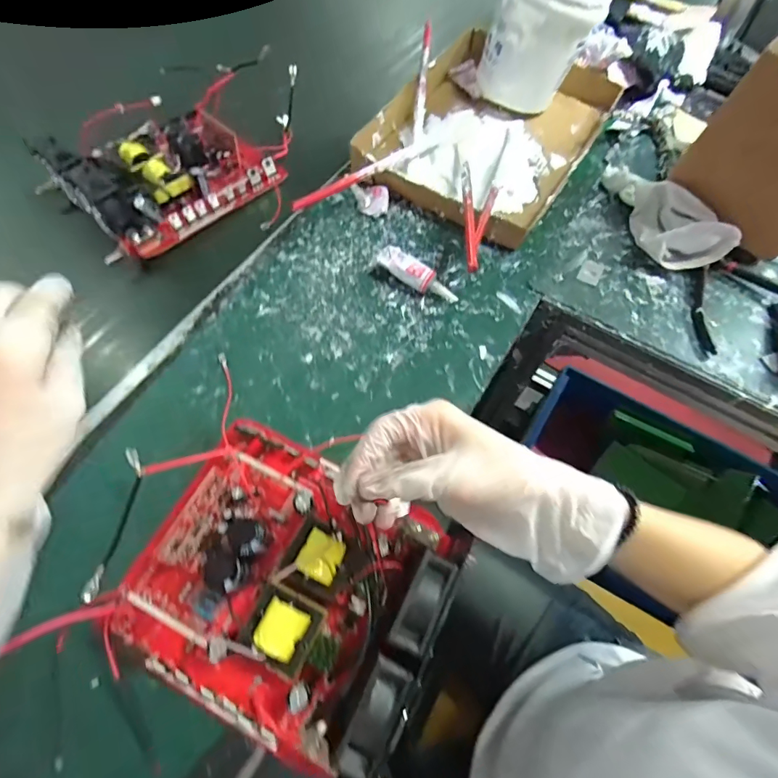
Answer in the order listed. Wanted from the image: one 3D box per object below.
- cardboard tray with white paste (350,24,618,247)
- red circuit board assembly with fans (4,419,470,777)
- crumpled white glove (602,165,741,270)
[{"bbox_3d":[0.120,-0.315,0.516,0.232,0.050,0.326,30,68,12],"label":"cardboard tray with white paste"},{"bbox_3d":[-0.079,0.133,0.292,0.218,0.063,0.180,27,68,11],"label":"red circuit board assembly with fans"},{"bbox_3d":[0.301,-0.206,0.461,0.074,0.052,0.161,-6,65,-4],"label":"crumpled white glove"}]

